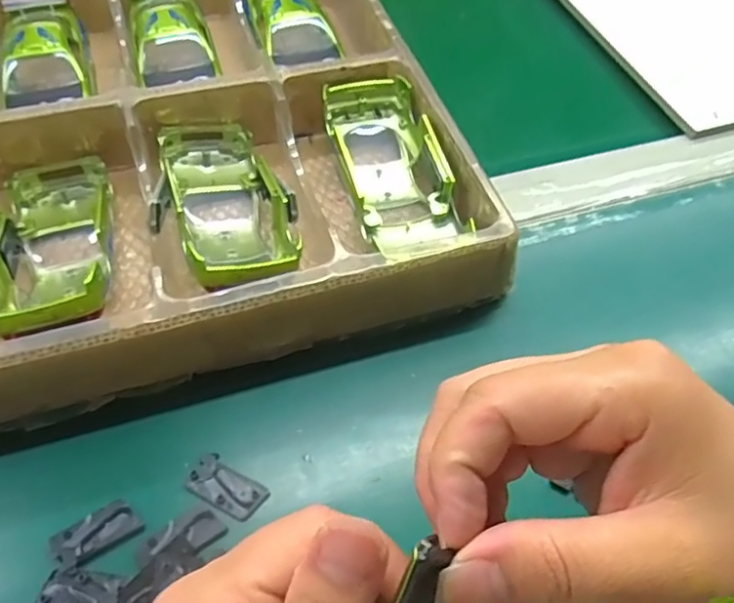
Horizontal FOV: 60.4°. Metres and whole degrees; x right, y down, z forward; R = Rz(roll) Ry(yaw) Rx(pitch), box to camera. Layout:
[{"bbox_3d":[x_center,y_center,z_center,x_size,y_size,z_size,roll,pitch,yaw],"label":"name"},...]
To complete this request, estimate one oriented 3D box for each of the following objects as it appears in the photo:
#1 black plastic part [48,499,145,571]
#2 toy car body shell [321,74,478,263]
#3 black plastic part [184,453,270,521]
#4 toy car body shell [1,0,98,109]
[{"bbox_3d":[-0.111,0.095,0.258,0.033,0.004,0.017,-27,60,-20],"label":"black plastic part"},{"bbox_3d":[0.014,-0.069,0.352,0.052,0.039,0.127,-12,56,-10],"label":"toy car body shell"},{"bbox_3d":[-0.061,0.080,0.272,0.033,0.004,0.018,29,59,17],"label":"black plastic part"},{"bbox_3d":[-0.206,-0.157,0.406,0.051,0.036,0.103,-17,57,-14],"label":"toy car body shell"}]

